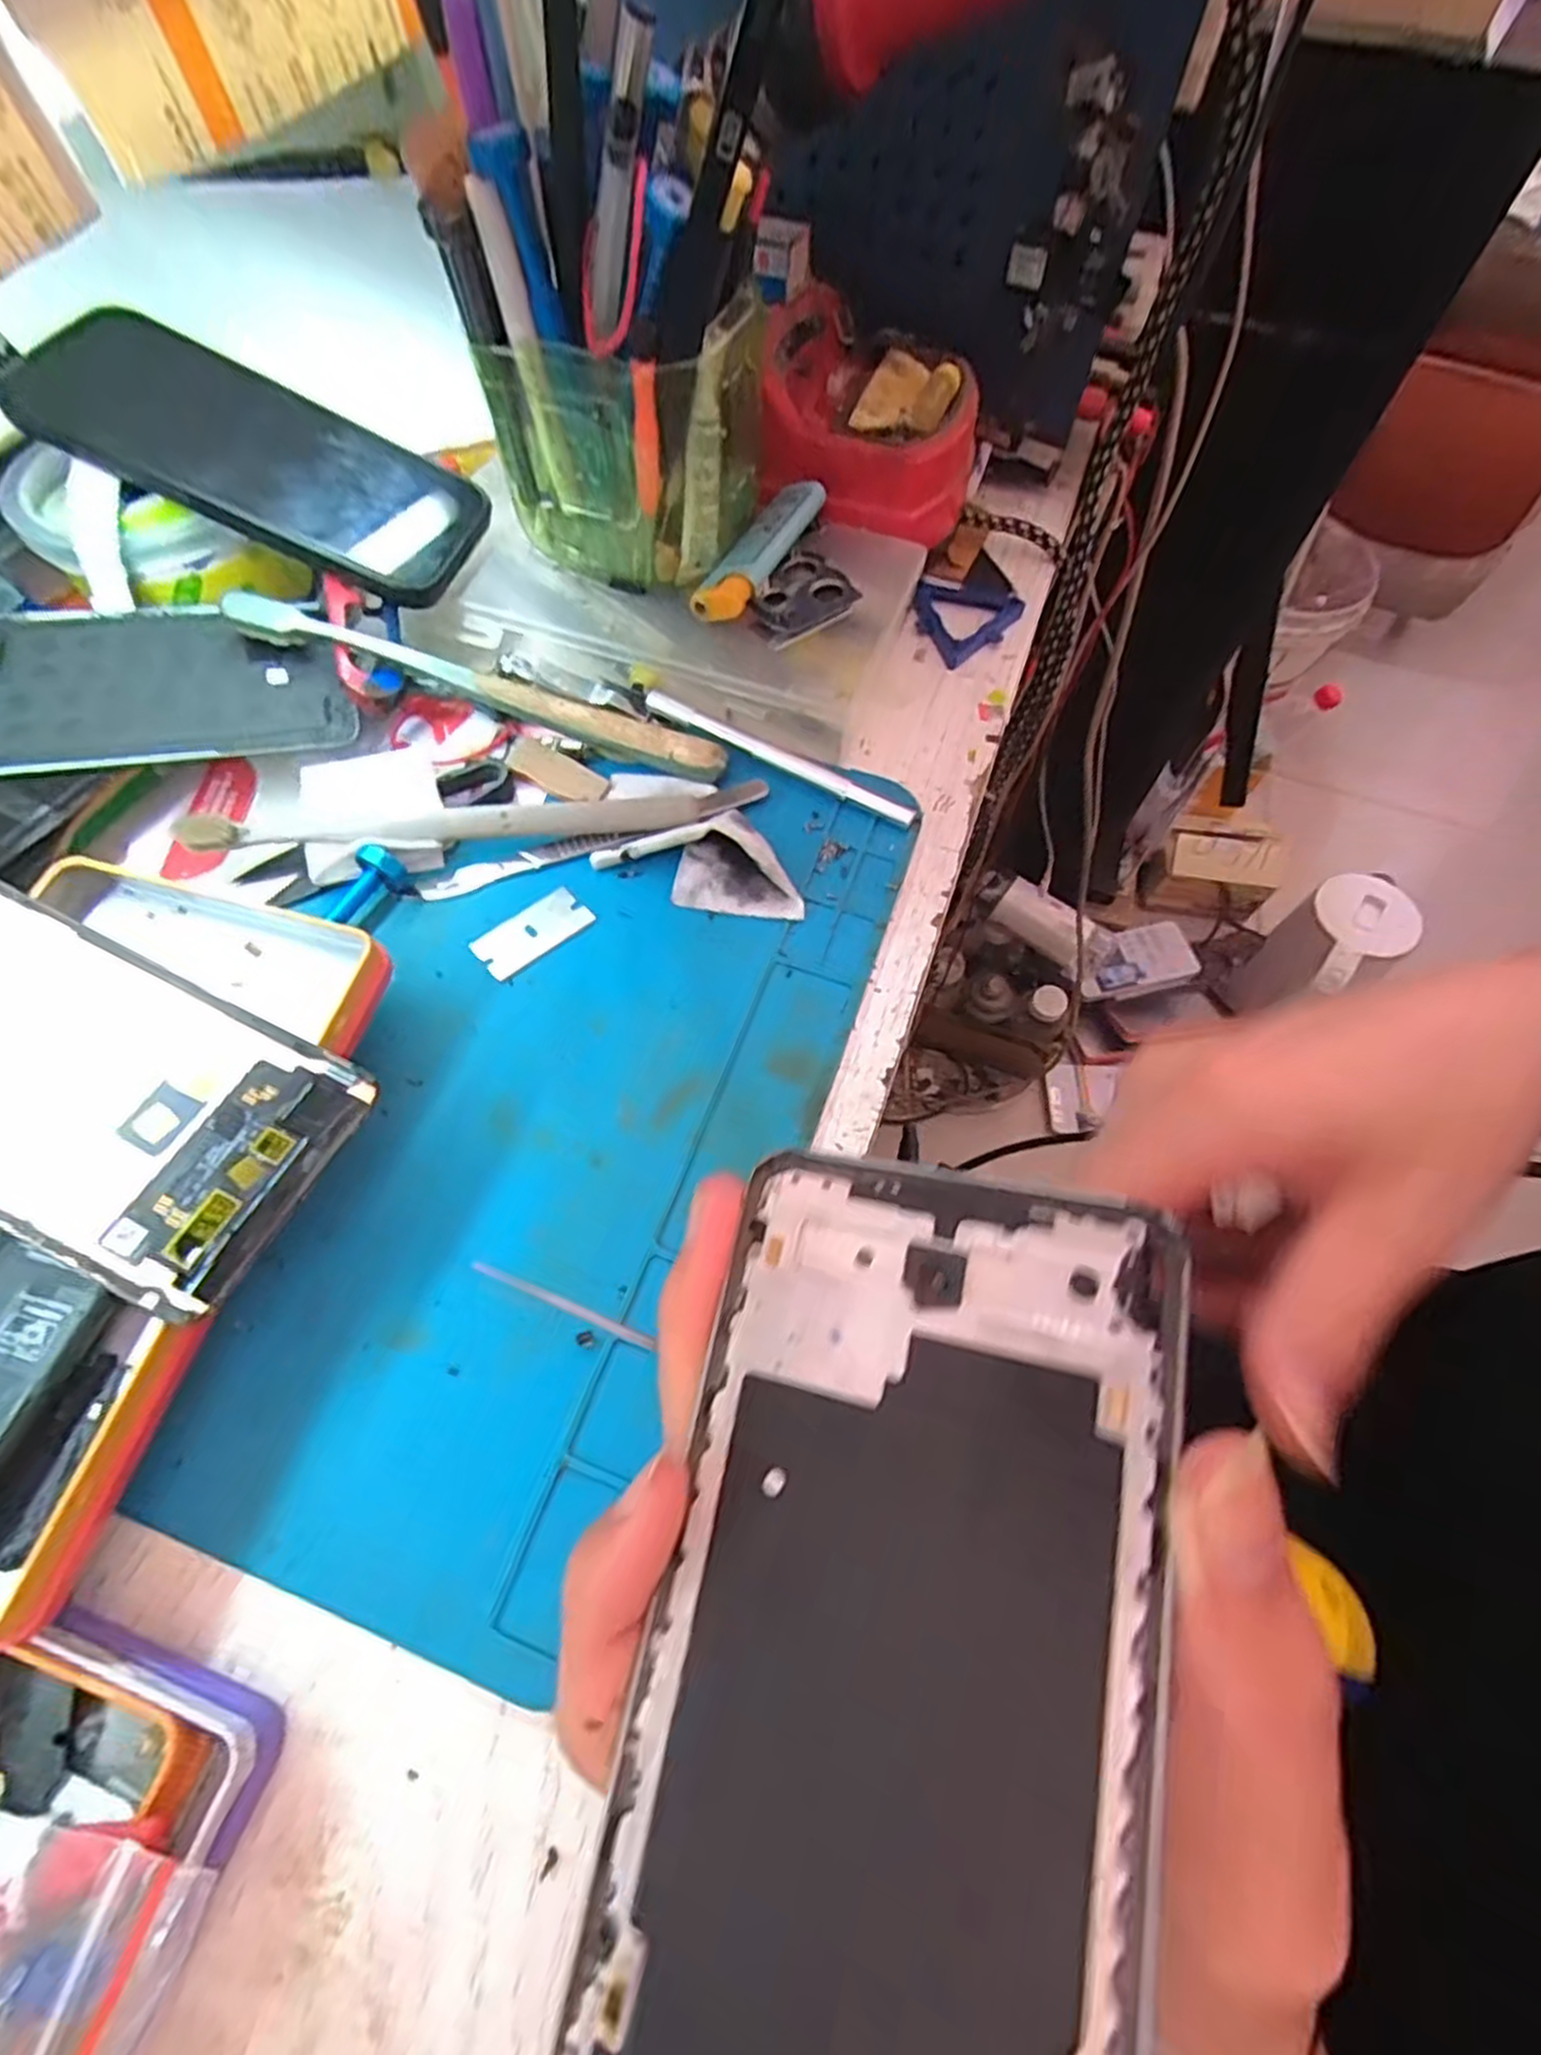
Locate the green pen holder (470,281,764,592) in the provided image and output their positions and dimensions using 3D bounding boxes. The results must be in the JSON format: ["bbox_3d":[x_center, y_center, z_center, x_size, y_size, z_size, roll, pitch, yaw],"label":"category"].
[{"bbox_3d":[-0.050,-0.209,0.299,0.082,0.090,0.058,16,63,6],"label":"green pen holder"}]

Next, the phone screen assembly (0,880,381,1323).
[{"bbox_3d":[-0.187,0.009,0.208,0.151,0.004,0.070,26,62,5],"label":"phone screen assembly"}]

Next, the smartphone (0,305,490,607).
[{"bbox_3d":[-0.185,-0.209,0.293,0.147,0.011,0.072,22,63,-11],"label":"smartphone"}]

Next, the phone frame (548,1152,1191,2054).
[{"bbox_3d":[0.015,0.098,0.114,0.071,0.005,0.154,6,70,22],"label":"phone frame"}]

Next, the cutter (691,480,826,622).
[{"bbox_3d":[-0.002,-0.186,0.312,0.021,0.016,0.075,29,65,13],"label":"cutter"}]

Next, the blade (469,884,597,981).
[{"bbox_3d":[-0.081,-0.033,0.273,0.039,0.004,0.020,-38,70,-19],"label":"blade"}]

